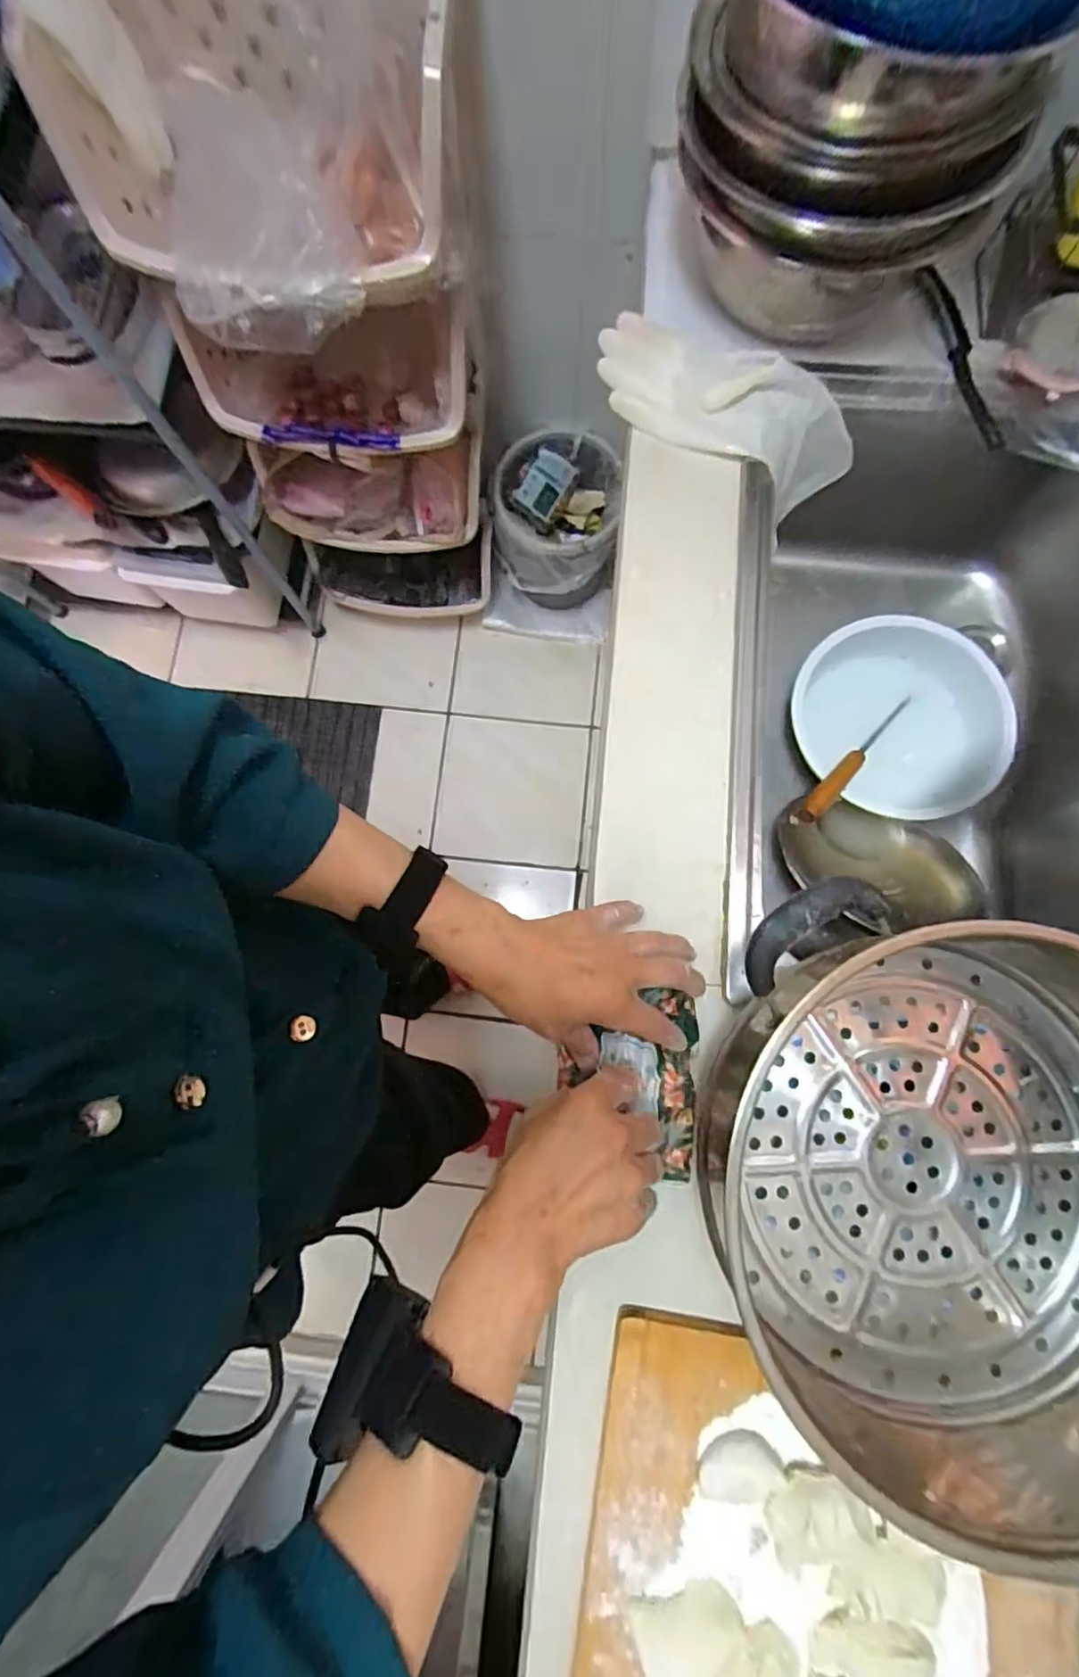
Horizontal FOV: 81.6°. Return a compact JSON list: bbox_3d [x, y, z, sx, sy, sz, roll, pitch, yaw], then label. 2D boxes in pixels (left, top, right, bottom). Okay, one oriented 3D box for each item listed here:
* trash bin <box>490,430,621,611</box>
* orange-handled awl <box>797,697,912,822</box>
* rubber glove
[{"bbox_3d":[0.033,-0.601,1.231,0.233,0.220,0.249,7,80,3],"label":"trash bin"},{"bbox_3d":[0.320,-0.079,0.634,0.022,0.015,0.202,45,64,8],"label":"orange-handled awl"},{"bbox_3d":[0.167,-0.389,0.605,0.252,0.098,0.096,29,82,6],"label":"rubber glove"}]

